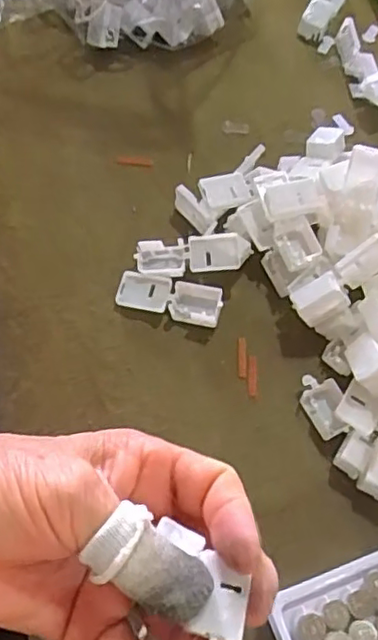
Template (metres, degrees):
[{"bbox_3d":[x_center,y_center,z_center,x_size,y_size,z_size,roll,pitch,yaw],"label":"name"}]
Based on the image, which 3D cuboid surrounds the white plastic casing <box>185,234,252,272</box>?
[{"bbox_3d":[0.017,-0.037,0.341,0.035,0.007,0.020,-3,67,-5],"label":"white plastic casing"}]

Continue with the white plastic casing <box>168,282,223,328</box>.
[{"bbox_3d":[0.004,-0.009,0.335,0.027,0.011,0.020,14,66,2],"label":"white plastic casing"}]

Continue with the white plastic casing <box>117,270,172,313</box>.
[{"bbox_3d":[-0.025,-0.015,0.338,0.029,0.004,0.021,9,66,6],"label":"white plastic casing"}]

